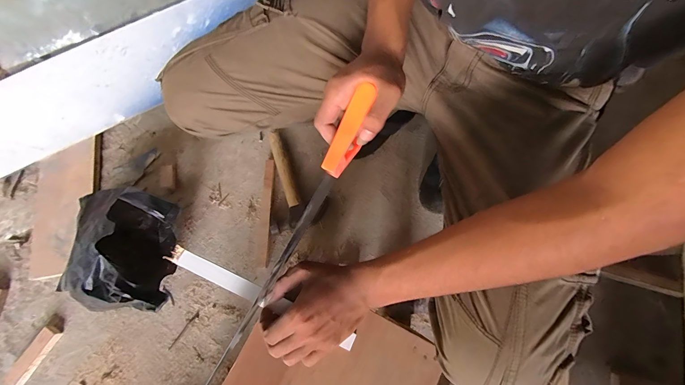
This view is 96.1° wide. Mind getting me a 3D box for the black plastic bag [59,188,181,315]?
[{"bbox_3d":[-0.359,0.100,0.538,0.147,0.149,0.185,2,74,-1],"label":"black plastic bag"}]

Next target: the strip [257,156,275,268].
[{"bbox_3d":[-0.154,0.035,0.630,0.019,0.019,0.226,1,74,-1],"label":"strip"}]

